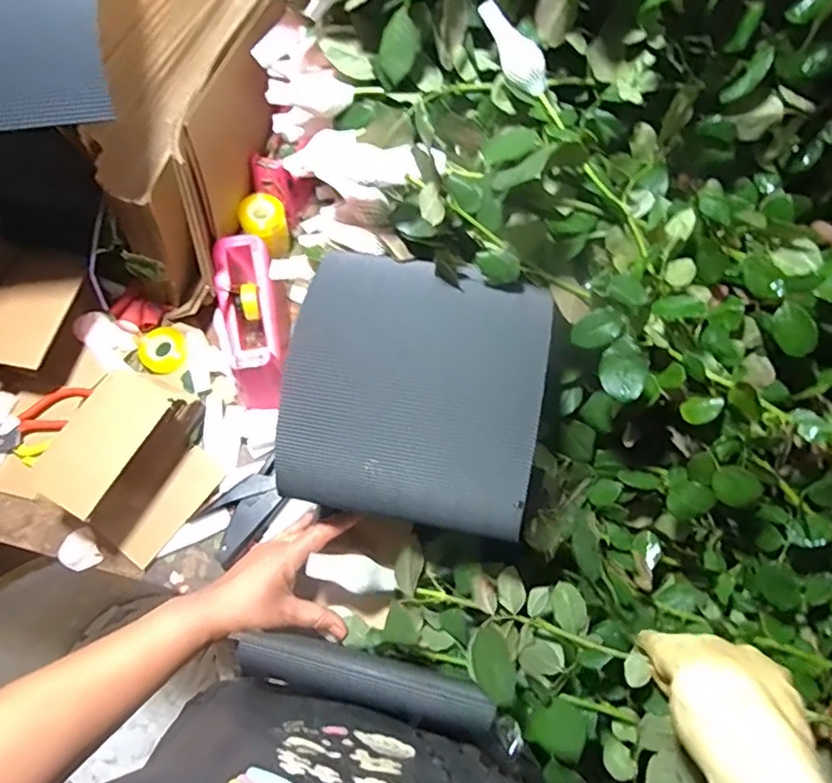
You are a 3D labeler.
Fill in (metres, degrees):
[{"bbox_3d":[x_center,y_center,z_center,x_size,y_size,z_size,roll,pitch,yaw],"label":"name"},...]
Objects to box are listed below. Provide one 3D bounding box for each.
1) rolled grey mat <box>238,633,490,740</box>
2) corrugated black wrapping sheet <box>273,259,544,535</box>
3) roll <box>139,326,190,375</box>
[{"bbox_3d":[-0.042,0.241,0.462,0.206,0.036,0.042,14,67,3],"label":"rolled grey mat"},{"bbox_3d":[-0.004,-0.002,0.475,0.209,0.036,0.225,8,81,6],"label":"corrugated black wrapping sheet"},{"bbox_3d":[-0.328,-0.054,0.720,0.064,0.011,0.059,1,67,-2],"label":"roll"}]

